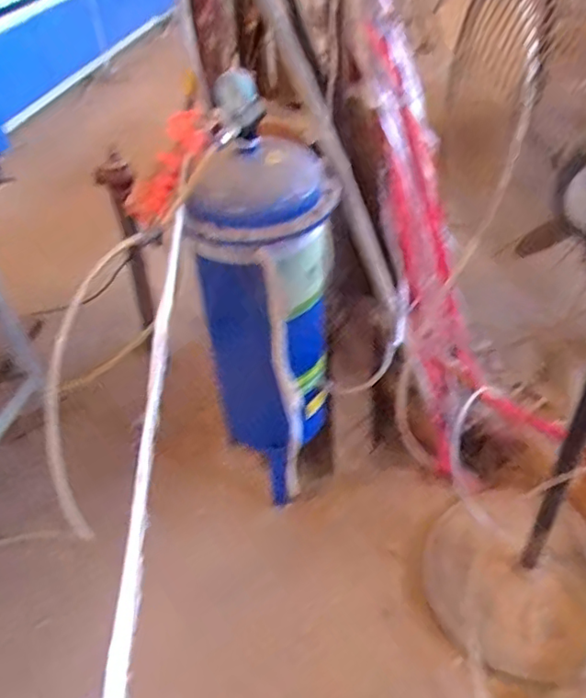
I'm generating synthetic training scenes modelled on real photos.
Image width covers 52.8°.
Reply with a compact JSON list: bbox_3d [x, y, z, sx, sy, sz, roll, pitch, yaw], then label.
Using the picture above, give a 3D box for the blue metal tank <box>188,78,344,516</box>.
[{"bbox_3d":[-0.067,-0.083,1.297,0.259,0.901,0.252,30,55,30],"label":"blue metal tank"}]

